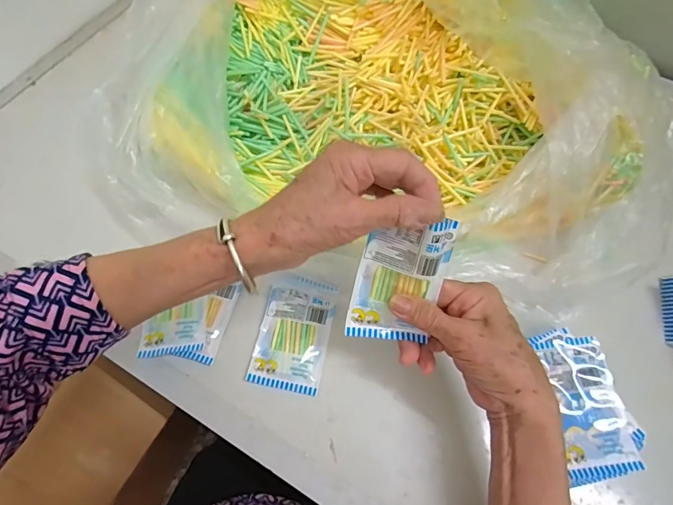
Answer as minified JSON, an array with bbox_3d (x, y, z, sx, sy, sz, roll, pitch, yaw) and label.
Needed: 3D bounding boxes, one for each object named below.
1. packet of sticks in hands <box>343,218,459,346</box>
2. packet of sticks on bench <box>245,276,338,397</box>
[{"bbox_3d":[0.045,0.021,0.296,0.059,0.099,0.014,14,22,6],"label":"packet of sticks in hands"},{"bbox_3d":[-0.040,0.075,0.384,0.064,0.008,0.103,11,65,6],"label":"packet of sticks on bench"}]

